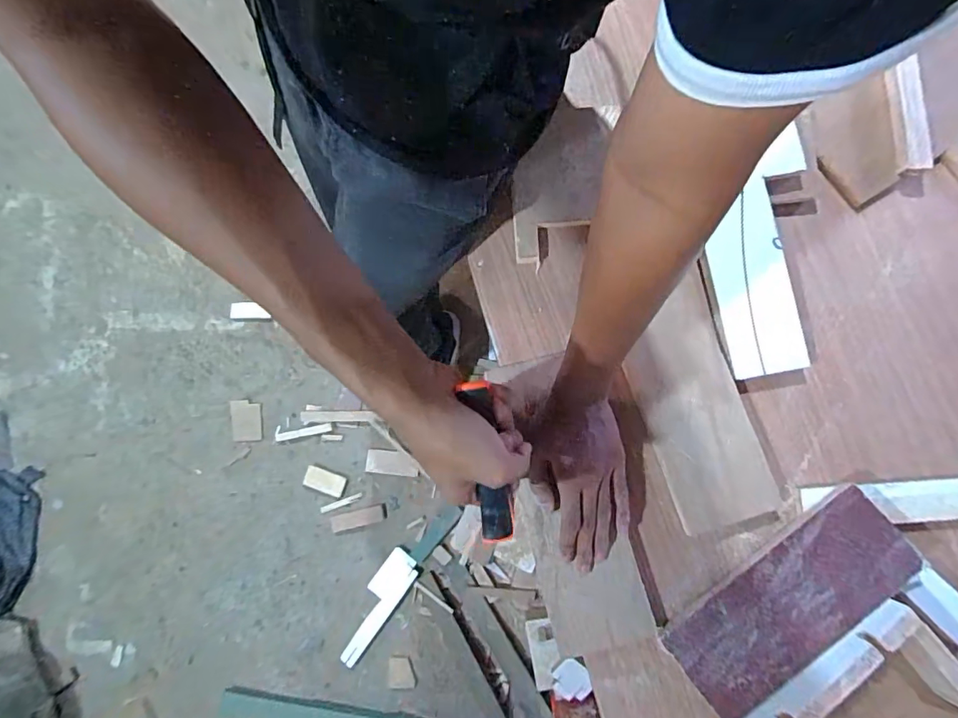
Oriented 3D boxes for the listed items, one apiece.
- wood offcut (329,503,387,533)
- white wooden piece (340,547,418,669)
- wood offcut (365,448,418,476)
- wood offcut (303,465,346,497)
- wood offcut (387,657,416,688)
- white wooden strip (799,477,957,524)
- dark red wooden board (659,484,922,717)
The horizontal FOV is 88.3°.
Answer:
[{"bbox_3d":[-0.296,0.393,1.219,0.134,0.010,0.041,-14,80,1],"label":"wood offcut"},{"bbox_3d":[-0.250,0.588,1.179,0.084,0.023,0.274,36,85,8],"label":"white wooden piece"},{"bbox_3d":[-0.220,0.264,1.253,0.130,0.007,0.057,6,81,4],"label":"wood offcut"},{"bbox_3d":[-0.387,0.306,1.233,0.103,0.014,0.054,16,82,6],"label":"wood offcut"},{"bbox_3d":[-0.181,0.739,1.163,0.063,0.009,0.068,1,81,4],"label":"wood offcut"},{"bbox_3d":[0.458,0.141,0.493,0.259,0.016,0.040,-4,81,3],"label":"white wooden strip"},{"bbox_3d":[0.295,0.230,0.468,0.237,0.008,0.091,-38,72,-1],"label":"dark red wooden board"}]

